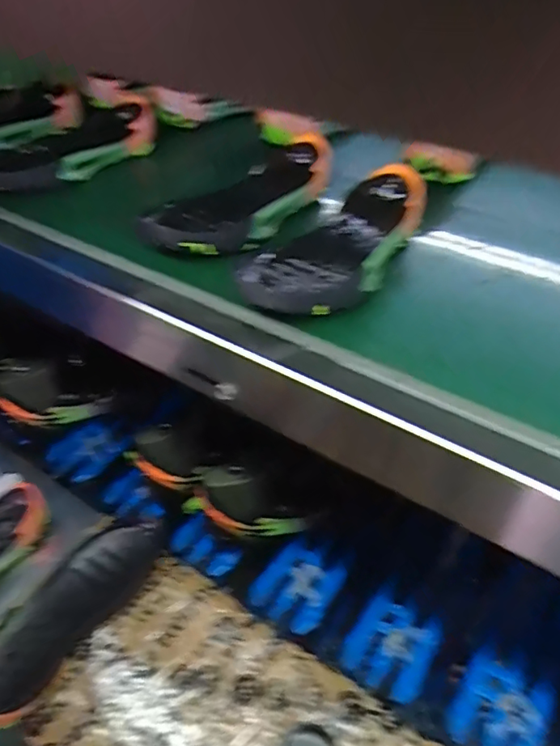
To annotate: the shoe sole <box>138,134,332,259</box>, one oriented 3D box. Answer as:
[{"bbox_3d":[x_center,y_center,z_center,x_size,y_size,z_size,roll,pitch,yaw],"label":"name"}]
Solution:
[{"bbox_3d":[-0.042,-0.202,0.646,0.112,0.060,0.270,25,47,27],"label":"shoe sole"}]

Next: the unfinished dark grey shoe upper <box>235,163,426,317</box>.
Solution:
[{"bbox_3d":[0.062,-0.140,0.574,0.116,0.070,0.246,18,44,21],"label":"unfinished dark grey shoe upper"}]

